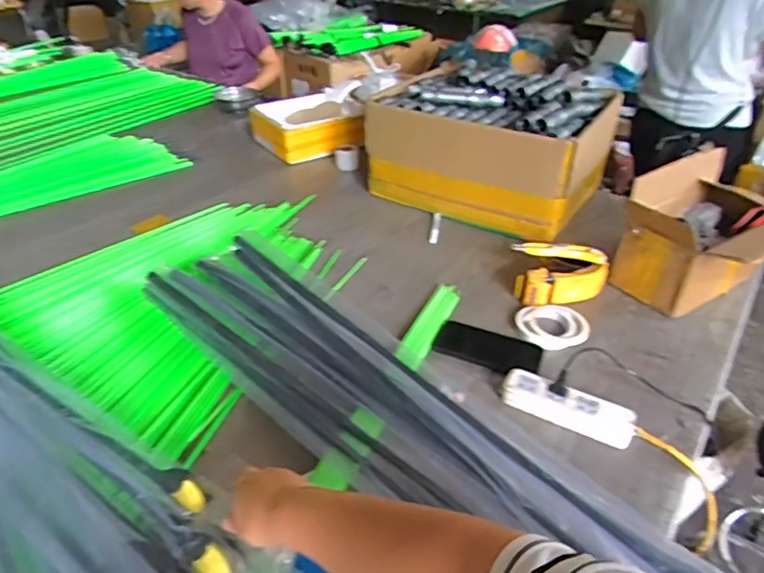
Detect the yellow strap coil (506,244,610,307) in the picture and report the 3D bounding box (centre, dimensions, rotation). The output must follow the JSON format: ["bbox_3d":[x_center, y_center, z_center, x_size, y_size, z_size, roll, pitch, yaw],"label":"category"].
[{"bbox_3d":[0.301,-0.013,0.962,0.164,0.084,0.112,15,39,19],"label":"yellow strap coil"}]

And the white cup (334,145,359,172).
[{"bbox_3d":[-0.090,-0.332,1.417,0.060,0.046,0.059,0,36,0],"label":"white cup"}]

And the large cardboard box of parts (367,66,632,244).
[{"bbox_3d":[0.232,-0.306,1.217,0.454,0.245,0.282,23,42,28],"label":"large cardboard box of parts"}]

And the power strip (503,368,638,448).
[{"bbox_3d":[0.255,0.165,0.763,0.175,0.034,0.048,20,40,25],"label":"power strip"}]

